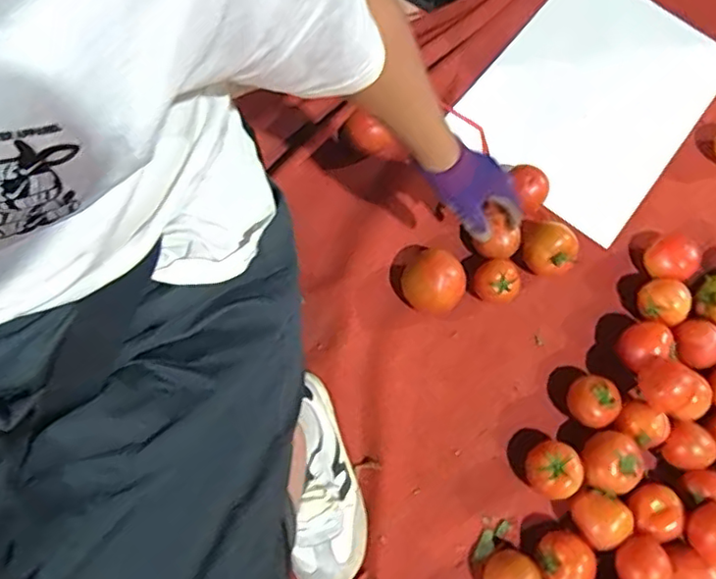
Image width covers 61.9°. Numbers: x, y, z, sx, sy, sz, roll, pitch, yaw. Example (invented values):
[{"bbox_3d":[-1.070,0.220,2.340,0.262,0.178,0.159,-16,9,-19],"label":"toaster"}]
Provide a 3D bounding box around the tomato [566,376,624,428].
[{"bbox_3d":[0.291,0.141,0.749,0.054,0.054,0.061,-26,75,-10],"label":"tomato"}]

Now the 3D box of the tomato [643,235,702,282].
[{"bbox_3d":[0.428,-0.041,0.817,0.058,0.043,0.061,0,71,-1],"label":"tomato"}]

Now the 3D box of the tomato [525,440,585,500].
[{"bbox_3d":[0.234,0.218,0.721,0.062,0.054,0.064,-37,77,-13],"label":"tomato"}]

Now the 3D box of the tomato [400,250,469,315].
[{"bbox_3d":[0.100,-0.009,0.785,0.080,0.067,0.072,17,71,5],"label":"tomato"}]

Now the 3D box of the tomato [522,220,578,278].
[{"bbox_3d":[0.254,-0.050,0.805,0.068,0.060,0.063,-1,72,-2],"label":"tomato"}]

